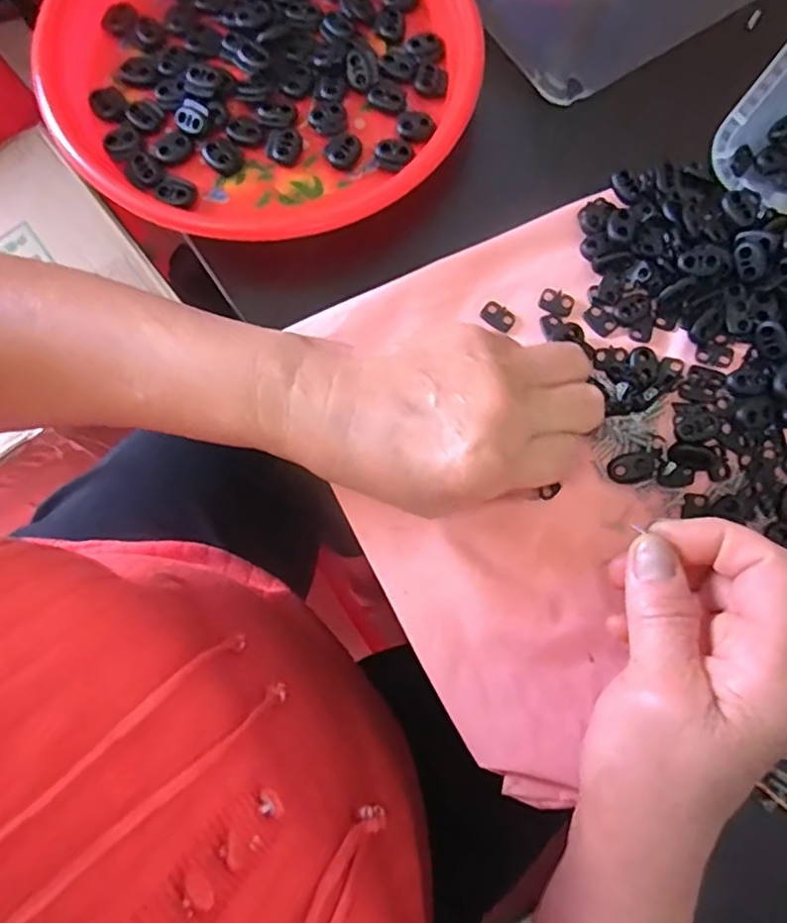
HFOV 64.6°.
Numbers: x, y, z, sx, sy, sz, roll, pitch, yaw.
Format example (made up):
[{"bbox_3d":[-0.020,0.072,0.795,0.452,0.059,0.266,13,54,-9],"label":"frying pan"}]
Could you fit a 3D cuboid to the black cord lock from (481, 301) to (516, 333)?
[{"bbox_3d":[0.057,-0.079,0.338,0.019,0.004,0.012,33,78,6],"label":"black cord lock"}]

